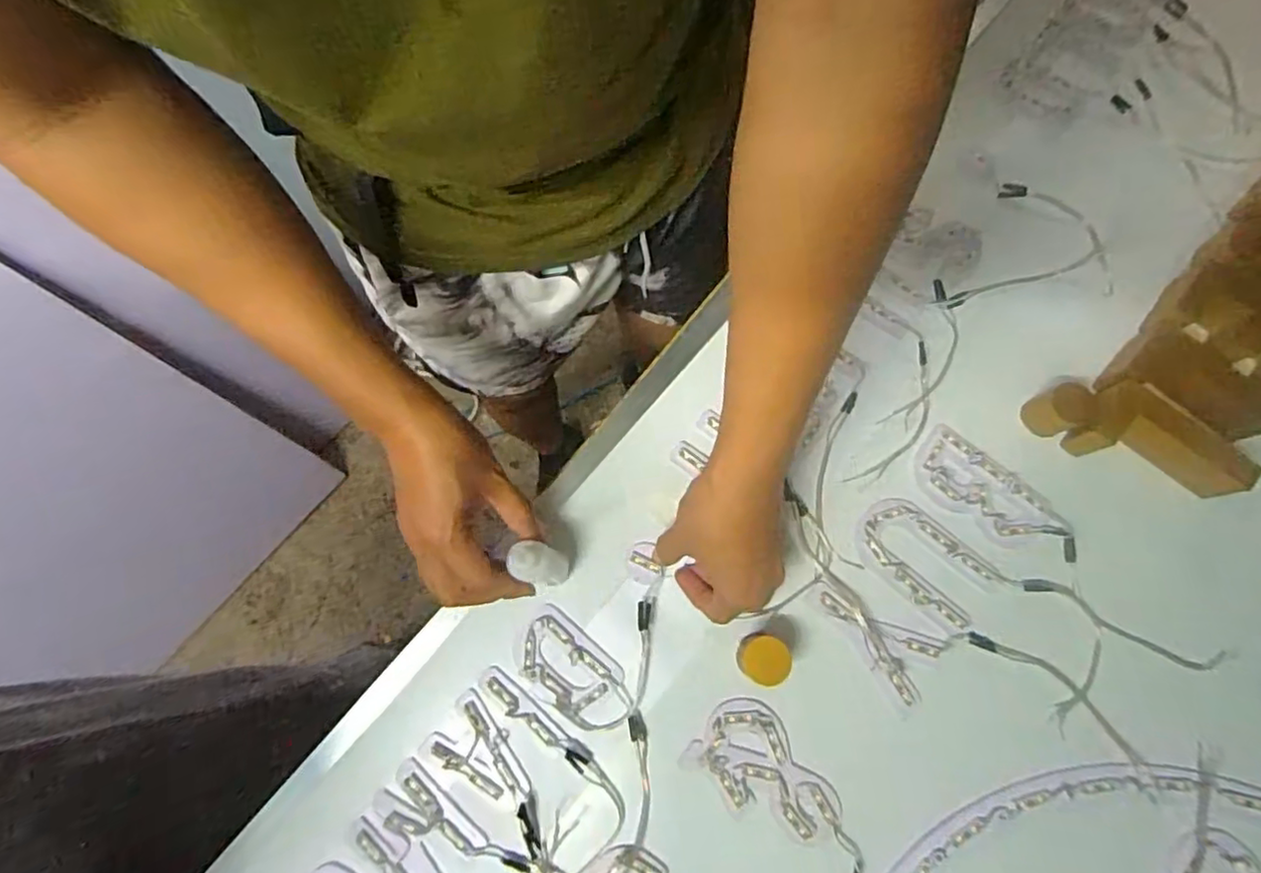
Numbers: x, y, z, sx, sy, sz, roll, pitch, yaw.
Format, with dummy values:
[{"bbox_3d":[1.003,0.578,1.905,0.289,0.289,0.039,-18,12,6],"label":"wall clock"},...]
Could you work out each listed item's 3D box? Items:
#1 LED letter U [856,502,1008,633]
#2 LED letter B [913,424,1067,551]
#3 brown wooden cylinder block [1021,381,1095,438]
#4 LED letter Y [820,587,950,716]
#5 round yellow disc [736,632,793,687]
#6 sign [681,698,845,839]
[{"bbox_3d":[0.226,0.095,0.493,0.107,0.004,0.060,43,81,11],"label":"LED letter U"},{"bbox_3d":[0.282,0.047,0.504,0.118,0.004,0.059,38,80,10],"label":"LED letter B"},{"bbox_3d":[0.343,-0.019,0.515,0.041,0.036,0.034,-30,77,-6],"label":"brown wooden cylinder block"},{"bbox_3d":[0.194,0.148,0.478,0.056,0.007,0.100,-33,77,-6],"label":"LED letter Y"},{"bbox_3d":[0.096,0.161,0.463,0.032,0.039,0.033,18,77,6],"label":"round yellow disc"},{"bbox_3d":[0.098,0.242,0.458,0.106,0.004,0.069,39,80,11],"label":"sign"}]

